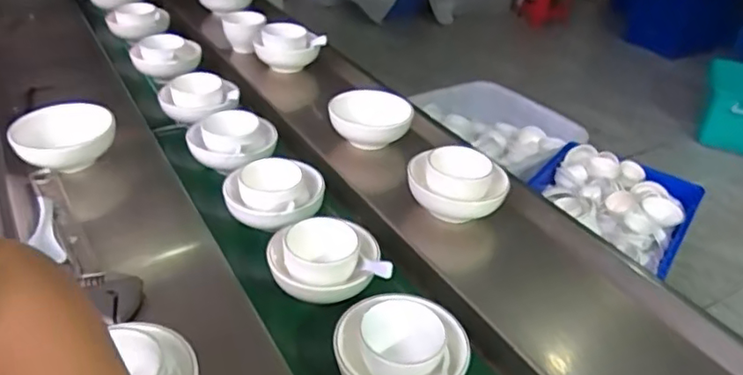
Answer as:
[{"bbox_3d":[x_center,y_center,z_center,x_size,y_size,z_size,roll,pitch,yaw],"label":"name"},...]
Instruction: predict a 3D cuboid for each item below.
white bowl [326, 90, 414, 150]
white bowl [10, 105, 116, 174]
[{"bbox_3d":[0.002,-0.105,0.855,0.110,0.051,0.110,1,34,-1],"label":"white bowl"},{"bbox_3d":[-0.387,-0.061,0.754,0.115,0.050,0.115,1,34,-1],"label":"white bowl"}]

